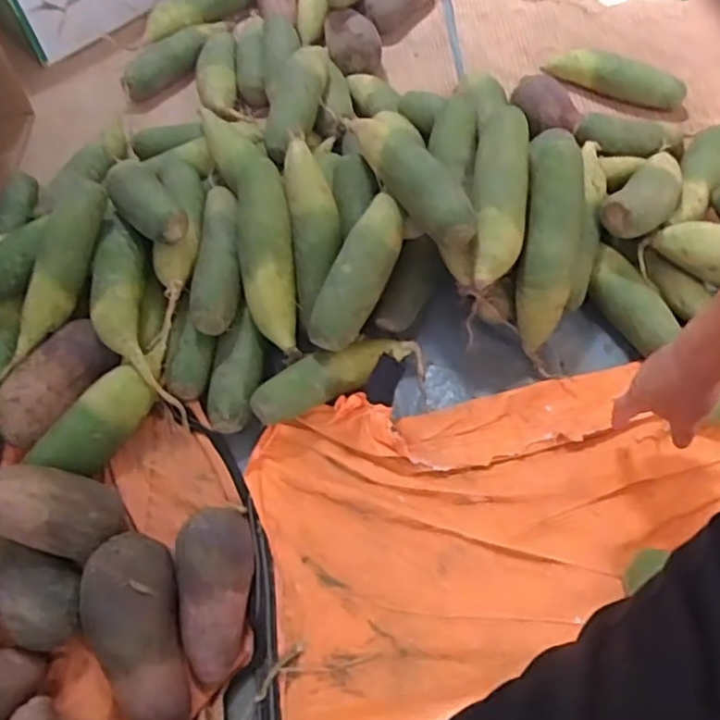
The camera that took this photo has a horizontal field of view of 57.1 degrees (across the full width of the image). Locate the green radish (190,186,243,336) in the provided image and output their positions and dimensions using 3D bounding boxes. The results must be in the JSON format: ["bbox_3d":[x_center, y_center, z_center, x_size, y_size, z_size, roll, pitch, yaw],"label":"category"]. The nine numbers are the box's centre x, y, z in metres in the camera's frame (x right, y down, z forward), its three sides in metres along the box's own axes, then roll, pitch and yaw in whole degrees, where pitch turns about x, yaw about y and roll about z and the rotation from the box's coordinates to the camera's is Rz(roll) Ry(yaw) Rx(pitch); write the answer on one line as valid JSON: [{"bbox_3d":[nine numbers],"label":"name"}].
[{"bbox_3d":[-0.155,-0.118,0.739,0.047,0.054,0.196,-4,58,2],"label":"green radish"}]

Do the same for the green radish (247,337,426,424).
[{"bbox_3d":[-0.023,0.018,0.694,0.183,0.057,0.047,-23,59,-10],"label":"green radish"}]

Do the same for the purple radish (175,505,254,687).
[{"bbox_3d":[-0.125,0.203,0.587,0.063,0.055,0.144,-8,58,-1],"label":"purple radish"}]

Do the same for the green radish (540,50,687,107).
[{"bbox_3d":[0.357,-0.398,0.927,0.194,0.049,0.053,10,59,10],"label":"green radish"}]

